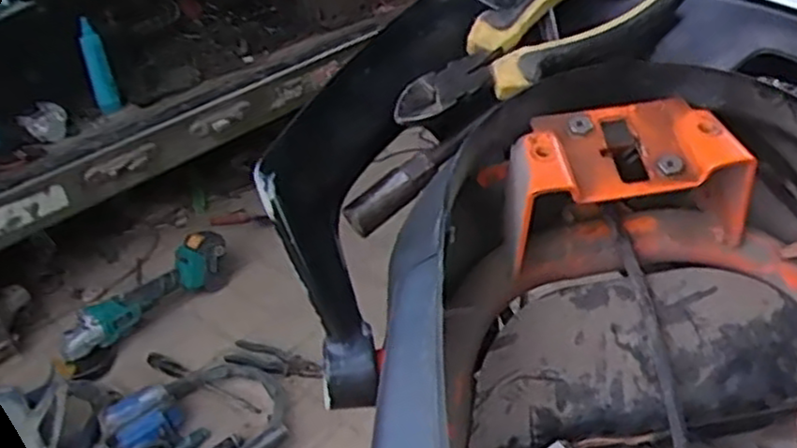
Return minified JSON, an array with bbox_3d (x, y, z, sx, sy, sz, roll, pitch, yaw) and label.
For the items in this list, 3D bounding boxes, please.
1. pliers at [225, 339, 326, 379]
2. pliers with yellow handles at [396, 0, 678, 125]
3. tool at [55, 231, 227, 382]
[{"bbox_3d":[-0.226,0.252,1.318,0.180,0.020,0.068,8,36,21],"label":"pliers"},{"bbox_3d":[0.068,-0.087,0.358,0.153,0.022,0.050,-32,69,-10],"label":"pliers with yellow handles"},{"bbox_3d":[-0.485,0.148,1.411,0.097,0.097,0.393,18,41,33],"label":"tool"}]

